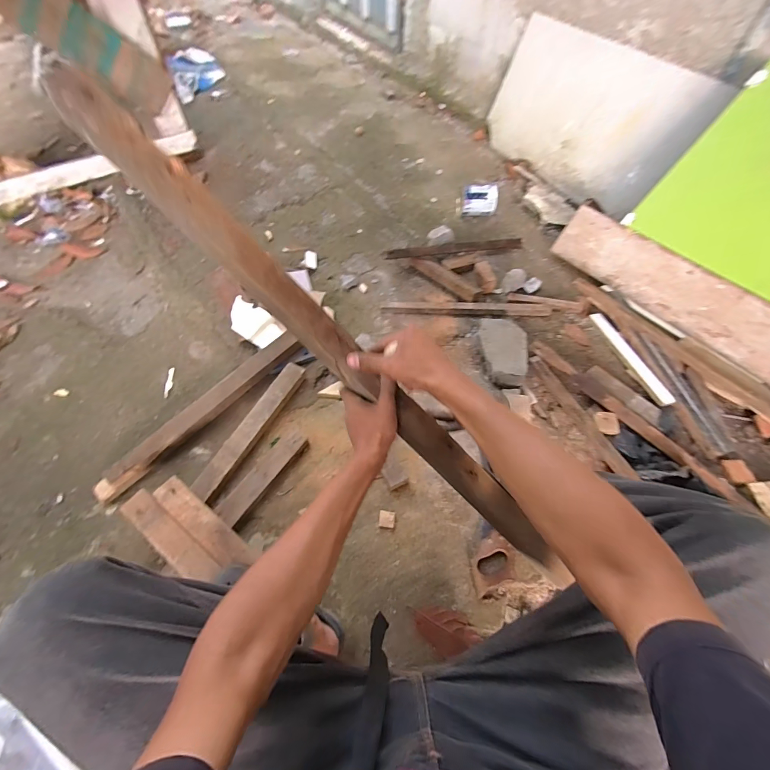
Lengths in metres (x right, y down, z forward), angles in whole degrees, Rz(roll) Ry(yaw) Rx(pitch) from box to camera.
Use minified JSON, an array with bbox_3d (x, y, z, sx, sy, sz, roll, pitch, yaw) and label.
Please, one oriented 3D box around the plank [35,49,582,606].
[{"bbox_3d":[-0.032,-0.012,0.507,0.915,0.046,0.048,45,64,-13],"label":"plank"}]

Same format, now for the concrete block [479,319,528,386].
[{"bbox_3d":[0.347,-0.105,1.103,0.133,0.096,0.207,2,59,1],"label":"concrete block"}]

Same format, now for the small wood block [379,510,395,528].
[{"bbox_3d":[0.005,0.317,0.876,0.036,0.016,0.036,5,59,3],"label":"small wood block"}]

